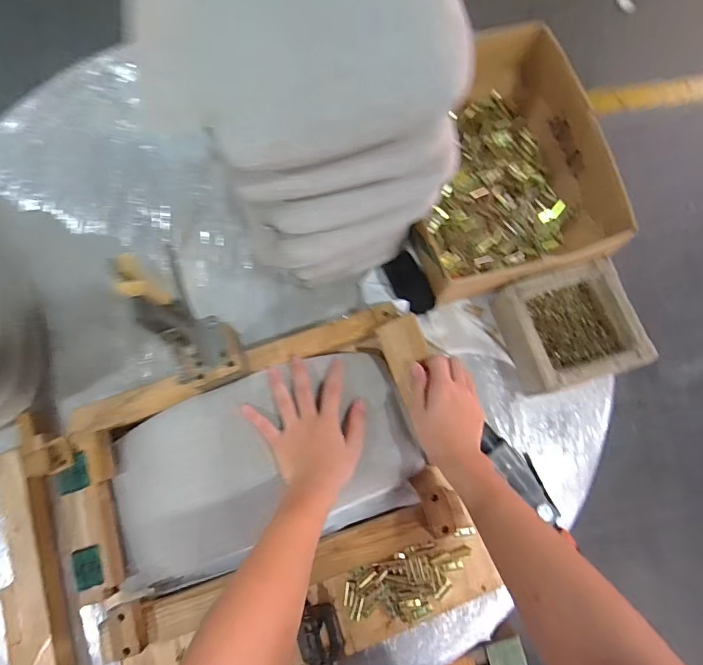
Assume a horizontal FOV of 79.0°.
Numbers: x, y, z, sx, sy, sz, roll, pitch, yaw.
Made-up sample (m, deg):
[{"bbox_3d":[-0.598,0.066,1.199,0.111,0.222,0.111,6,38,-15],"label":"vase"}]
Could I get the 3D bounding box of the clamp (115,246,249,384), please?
[{"bbox_3d":[-0.181,0.001,0.485,0.067,0.236,0.087,-7,76,-1],"label":"clamp"}]

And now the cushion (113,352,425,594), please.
[{"bbox_3d":[-0.116,0.173,0.581,0.395,0.061,0.235,-18,76,-4],"label":"cushion"}]

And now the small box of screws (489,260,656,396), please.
[{"bbox_3d":[0.323,-0.005,0.637,0.175,0.070,0.167,-16,76,-4],"label":"small box of screws"}]

